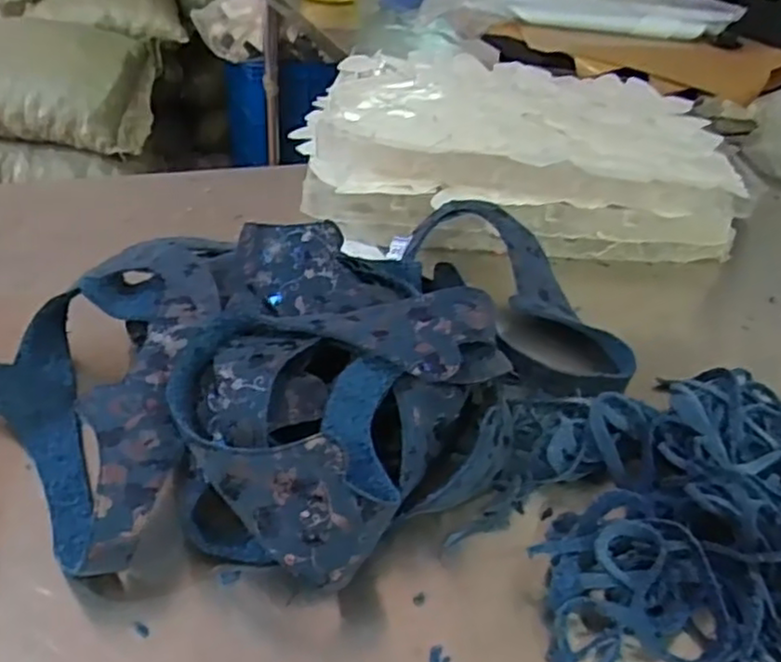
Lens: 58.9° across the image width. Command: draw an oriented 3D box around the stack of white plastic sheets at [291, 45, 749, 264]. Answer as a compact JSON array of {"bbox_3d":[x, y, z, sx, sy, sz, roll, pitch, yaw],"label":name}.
[{"bbox_3d":[0.151,-0.234,0.859,0.446,0.105,0.394,5,35,0],"label":"stack of white plastic sheets"}]

